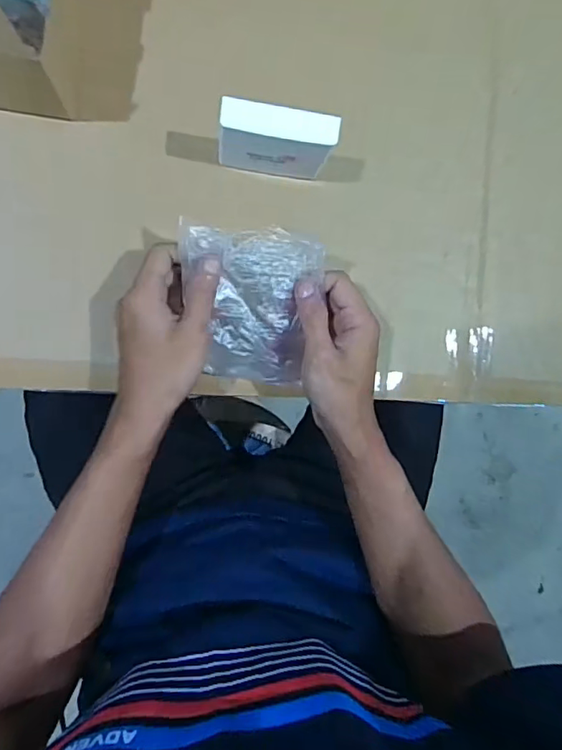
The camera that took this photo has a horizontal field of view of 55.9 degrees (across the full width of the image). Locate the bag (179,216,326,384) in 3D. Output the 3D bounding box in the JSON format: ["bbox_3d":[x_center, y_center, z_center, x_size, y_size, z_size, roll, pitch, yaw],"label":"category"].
[{"bbox_3d":[-0.027,-0.052,0.416,0.105,0.012,0.120,5,112,-6],"label":"bag"}]

